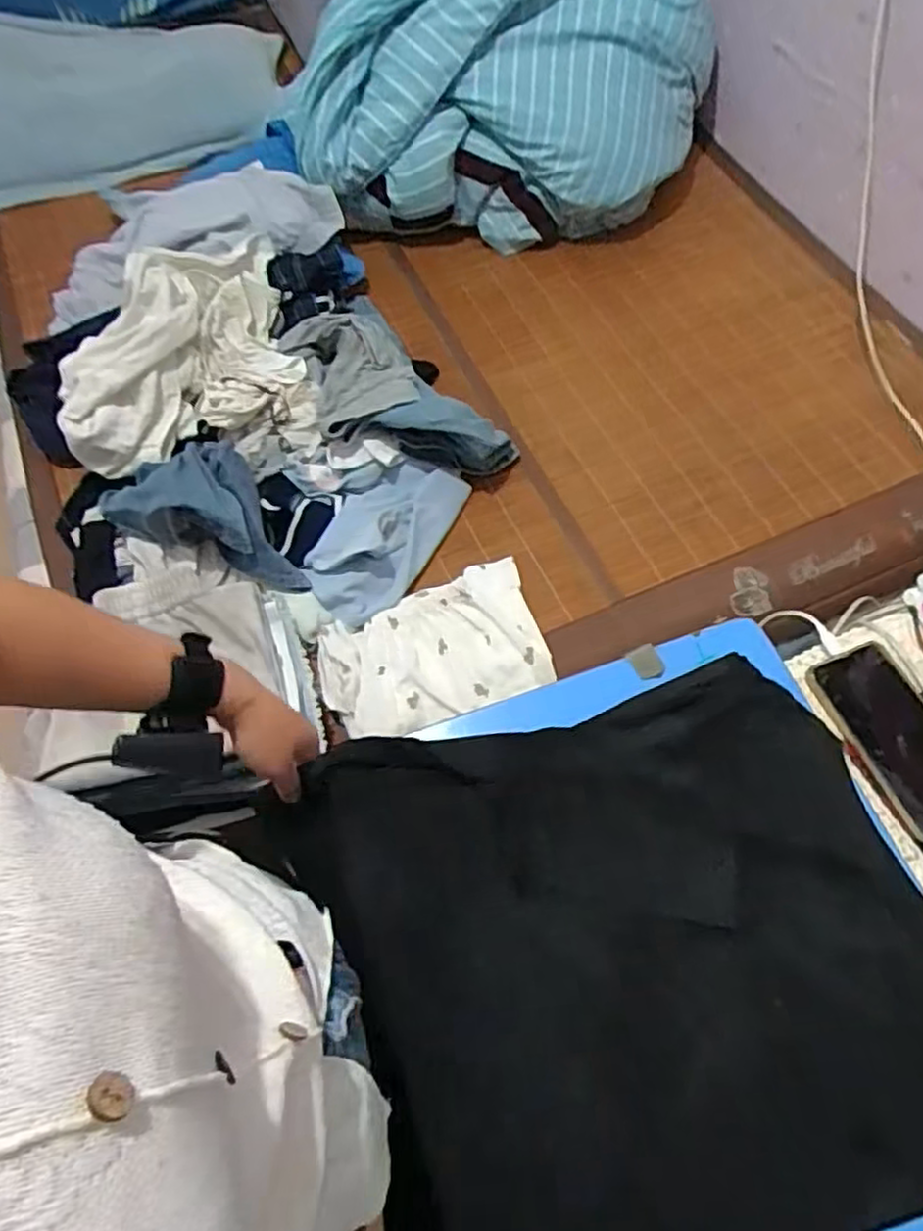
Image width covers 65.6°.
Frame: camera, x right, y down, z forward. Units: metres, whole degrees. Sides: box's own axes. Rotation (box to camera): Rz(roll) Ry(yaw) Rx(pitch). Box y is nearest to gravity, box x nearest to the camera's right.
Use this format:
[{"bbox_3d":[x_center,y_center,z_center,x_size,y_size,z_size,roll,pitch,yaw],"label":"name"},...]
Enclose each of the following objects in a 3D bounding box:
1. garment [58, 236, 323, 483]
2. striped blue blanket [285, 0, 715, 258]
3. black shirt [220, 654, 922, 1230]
[{"bbox_3d":[-0.421,-0.388,1.079,0.354,0.138,0.400,-20,64,-9],"label":"garment"},{"bbox_3d":[0.075,-0.926,1.294,0.713,0.428,0.361,7,63,4],"label":"striped blue blanket"},{"bbox_3d":[0.117,0.249,0.517,0.425,0.037,0.422,-22,65,-10],"label":"black shirt"}]

